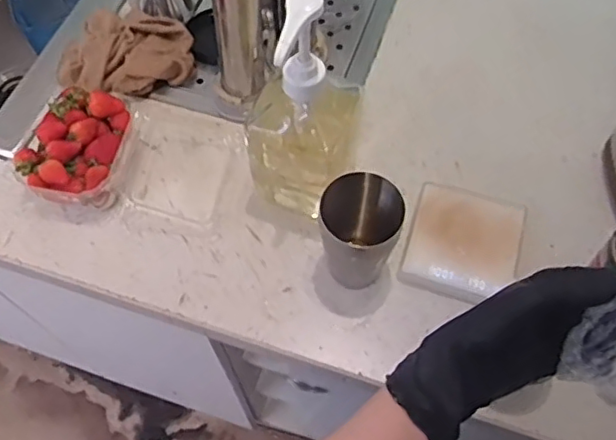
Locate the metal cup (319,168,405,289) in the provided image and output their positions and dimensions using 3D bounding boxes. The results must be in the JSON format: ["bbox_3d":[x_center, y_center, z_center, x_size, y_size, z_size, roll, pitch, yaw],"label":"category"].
[{"bbox_3d":[0.051,0.016,0.614,0.076,0.136,0.082,0,62,0],"label":"metal cup"}]

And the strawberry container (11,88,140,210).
[{"bbox_3d":[-0.267,-0.079,0.708,0.118,0.072,0.139,10,63,5],"label":"strawberry container"}]

